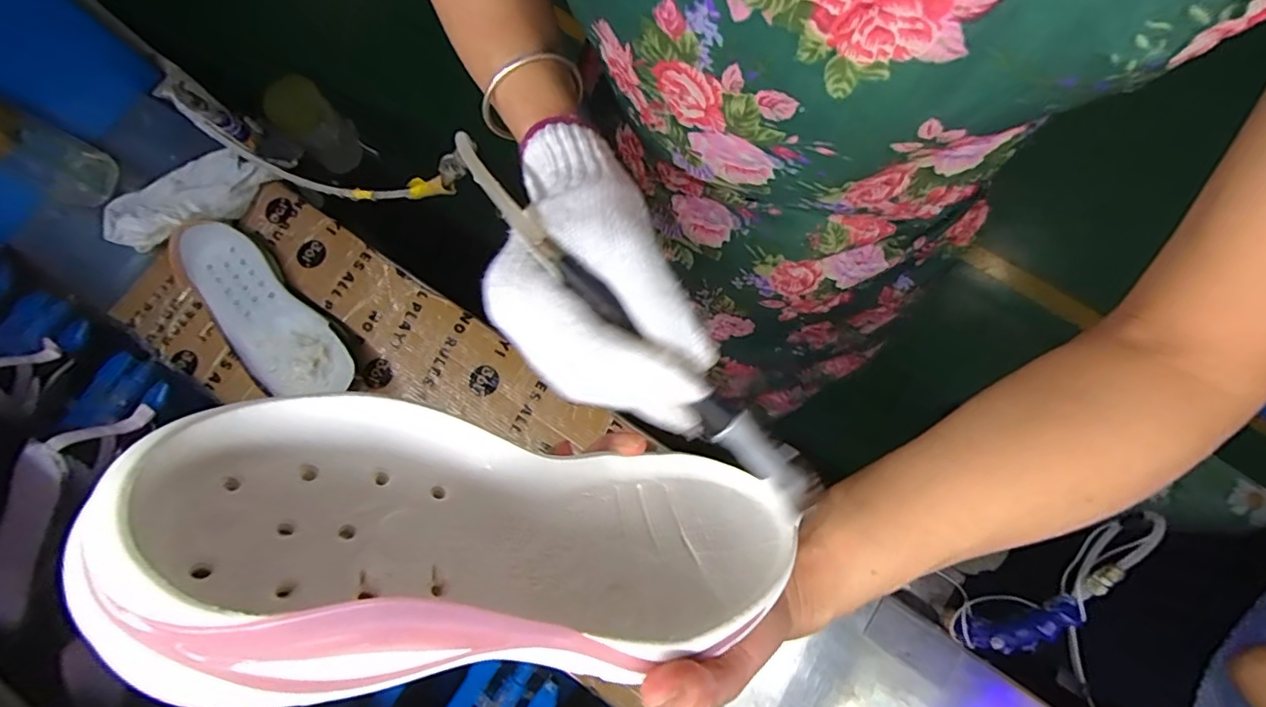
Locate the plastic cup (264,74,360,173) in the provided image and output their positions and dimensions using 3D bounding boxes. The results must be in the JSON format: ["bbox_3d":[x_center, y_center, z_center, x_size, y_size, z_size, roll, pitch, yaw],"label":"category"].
[{"bbox_3d":[-0.433,-0.309,0.753,0.077,0.125,0.070,0,79,0],"label":"plastic cup"}]

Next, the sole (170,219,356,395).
[{"bbox_3d":[-0.397,-0.036,0.584,0.245,0.056,0.098,41,82,8],"label":"sole"}]

